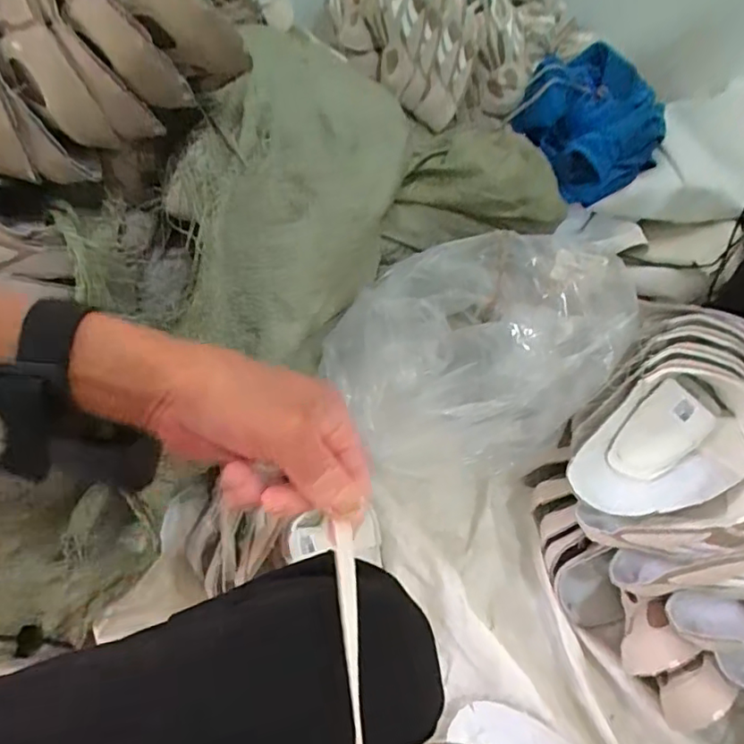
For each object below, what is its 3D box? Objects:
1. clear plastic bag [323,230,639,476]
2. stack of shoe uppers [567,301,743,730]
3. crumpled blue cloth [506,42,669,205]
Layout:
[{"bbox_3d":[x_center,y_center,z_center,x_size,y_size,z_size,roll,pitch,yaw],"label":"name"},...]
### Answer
[{"bbox_3d":[0.134,-0.049,0.783,0.386,0.144,0.338,0,47,-7],"label":"clear plastic bag"},{"bbox_3d":[0.385,0.173,0.631,0.289,0.262,0.468,-6,48,-12],"label":"stack of shoe uppers"},{"bbox_3d":[0.458,-0.535,1.223,0.344,0.182,0.304,-27,55,-28],"label":"crumpled blue cloth"}]

